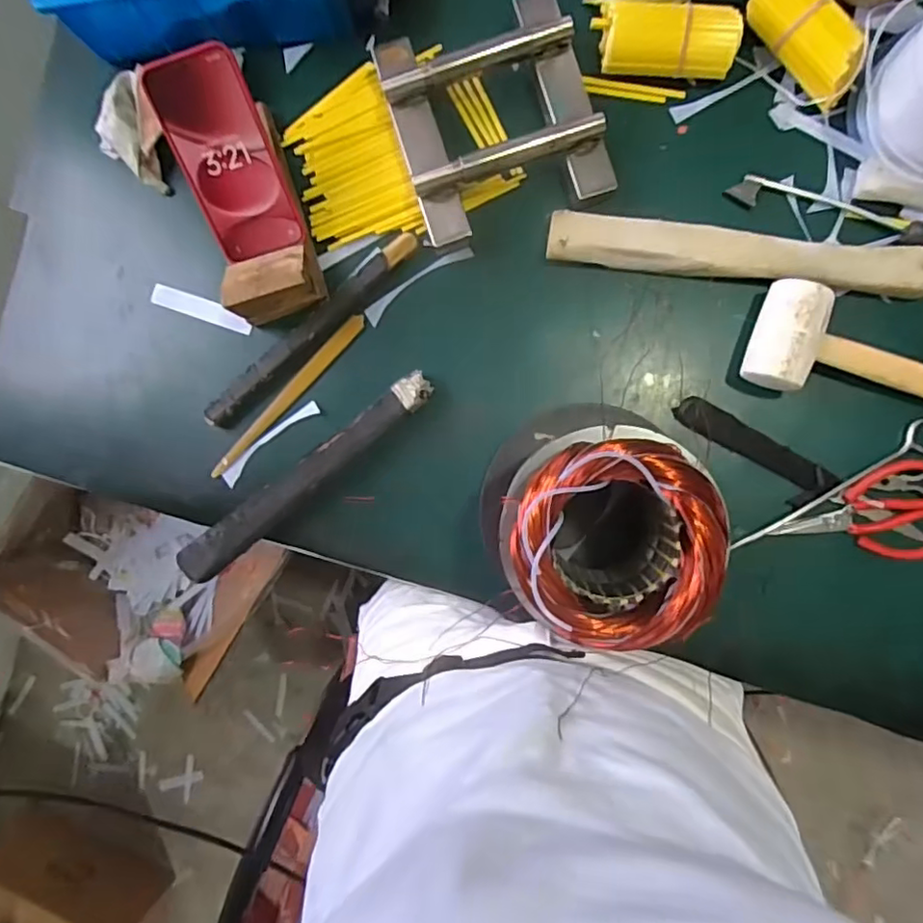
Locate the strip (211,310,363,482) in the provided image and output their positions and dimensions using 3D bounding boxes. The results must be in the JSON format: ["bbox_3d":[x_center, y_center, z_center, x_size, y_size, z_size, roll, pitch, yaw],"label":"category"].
[{"bbox_3d":[-0.174,-0.065,0.595,0.021,0.006,0.211,43,93,-15],"label":"strip"}]

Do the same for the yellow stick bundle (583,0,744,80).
[{"bbox_3d":[0.183,-0.381,0.541,0.131,0.042,0.049,10,90,5],"label":"yellow stick bundle"}]

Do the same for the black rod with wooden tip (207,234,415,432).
[{"bbox_3d":[-0.147,-0.126,0.585,0.264,0.022,0.030,-41,86,3],"label":"black rod with wooden tip"}]

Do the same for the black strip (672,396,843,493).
[{"bbox_3d":[0.271,-0.015,0.547,0.152,0.010,0.028,29,92,5],"label":"black strip"}]

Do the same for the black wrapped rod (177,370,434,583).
[{"bbox_3d":[-0.150,0.014,0.576,0.291,0.033,0.034,-39,86,3],"label":"black wrapped rod"}]

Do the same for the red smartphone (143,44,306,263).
[{"bbox_3d":[-0.209,-0.268,0.534,0.076,0.013,0.165,-15,120,6],"label":"red smartphone"}]

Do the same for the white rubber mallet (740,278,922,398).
[{"bbox_3d":[0.396,-0.066,0.513,0.289,0.046,0.093,21,91,5],"label":"white rubber mallet"}]

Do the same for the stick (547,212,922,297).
[{"bbox_3d":[0.247,-0.187,0.542,0.329,0.025,0.040,8,90,5],"label":"stick"}]

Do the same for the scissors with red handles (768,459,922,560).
[{"bbox_3d":[0.364,0.043,0.533,0.146,0.018,0.083,-2,89,5],"label":"scissors with red handles"}]

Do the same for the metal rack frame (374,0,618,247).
[{"bbox_3d":[0.030,-0.319,0.554,0.175,0.045,0.190,-17,88,5],"label":"metal rack frame"}]

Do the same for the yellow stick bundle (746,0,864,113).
[{"bbox_3d":[0.301,-0.379,0.526,0.041,0.045,0.129,-38,86,3],"label":"yellow stick bundle"}]

